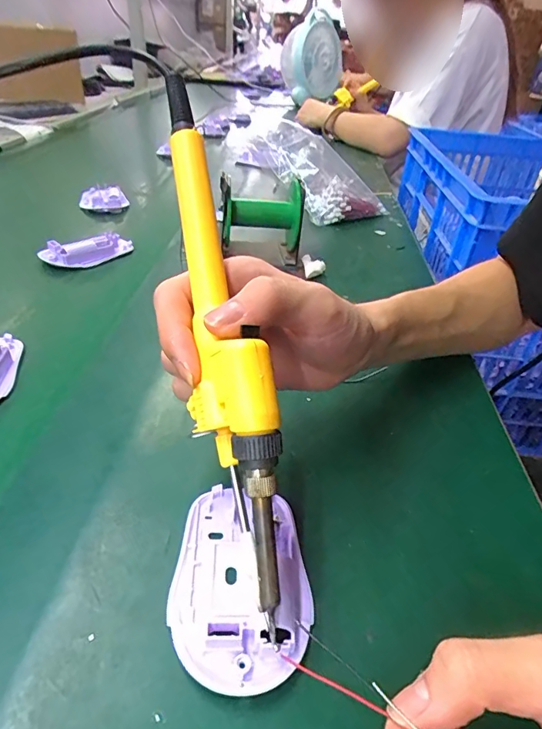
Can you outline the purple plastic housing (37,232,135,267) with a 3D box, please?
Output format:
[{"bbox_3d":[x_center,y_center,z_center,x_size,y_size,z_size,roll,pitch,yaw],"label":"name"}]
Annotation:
[{"bbox_3d":[-0.196,-0.126,0.490,0.095,0.022,0.038,-27,47,-38],"label":"purple plastic housing"}]

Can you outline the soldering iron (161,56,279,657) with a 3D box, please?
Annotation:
[{"bbox_3d":[-0.024,-0.019,0.192,0.026,0.031,0.231,-8,74,-19],"label":"soldering iron"}]

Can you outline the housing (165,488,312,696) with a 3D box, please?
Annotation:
[{"bbox_3d":[-0.013,0.100,0.215,0.062,0.009,0.092,5,36,-3],"label":"housing"}]

